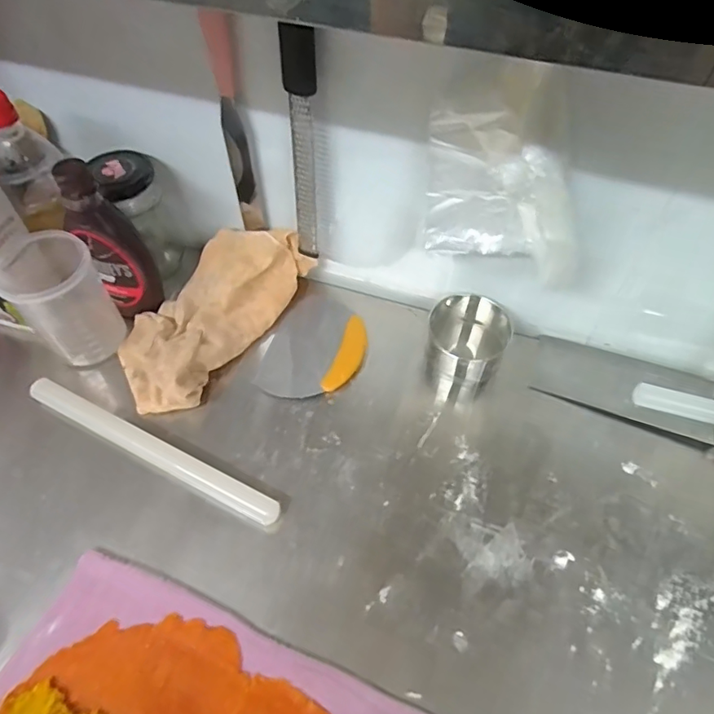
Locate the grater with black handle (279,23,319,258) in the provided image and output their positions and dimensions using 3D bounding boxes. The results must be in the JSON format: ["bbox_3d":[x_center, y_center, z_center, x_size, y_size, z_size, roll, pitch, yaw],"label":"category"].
[{"bbox_3d":[-0.055,-0.209,0.560,0.032,0.249,0.020,-3,56,-2],"label":"grater with black handle"}]

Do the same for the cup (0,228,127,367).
[{"bbox_3d":[-0.342,-0.067,0.621,0.091,0.124,0.095,0,53,0],"label":"cup"}]

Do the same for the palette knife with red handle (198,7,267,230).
[{"bbox_3d":[-0.135,-0.247,0.601,0.041,0.262,0.020,18,58,12],"label":"palette knife with red handle"}]

